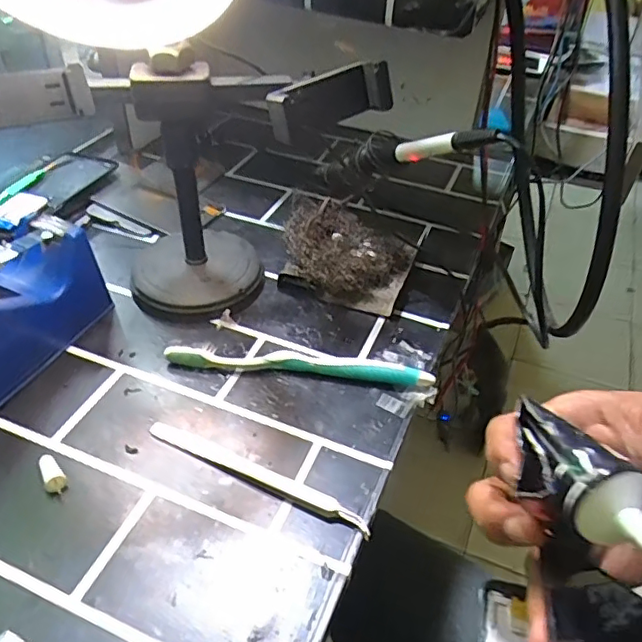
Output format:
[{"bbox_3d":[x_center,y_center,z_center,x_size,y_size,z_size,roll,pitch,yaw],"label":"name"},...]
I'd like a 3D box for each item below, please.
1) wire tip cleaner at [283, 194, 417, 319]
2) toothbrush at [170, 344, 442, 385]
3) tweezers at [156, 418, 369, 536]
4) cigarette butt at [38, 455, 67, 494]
[{"bbox_3d":[0.023,-0.060,0.474,0.101,0.051,0.088,15,43,14],"label":"wire tip cleaner"},{"bbox_3d":[-0.015,0.030,0.395,0.183,0.019,0.015,4,42,2],"label":"toothbrush"},{"bbox_3d":[-0.039,0.089,0.335,0.146,0.008,0.012,20,45,19],"label":"tweezers"},{"bbox_3d":[-0.156,0.089,0.328,0.011,0.010,0.026,-24,48,-26],"label":"cigarette butt"}]

